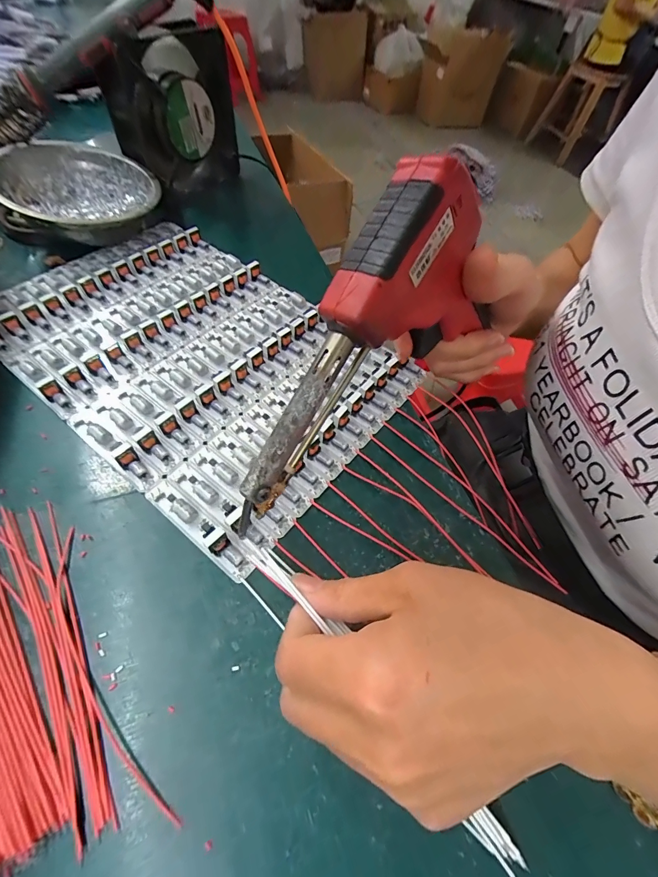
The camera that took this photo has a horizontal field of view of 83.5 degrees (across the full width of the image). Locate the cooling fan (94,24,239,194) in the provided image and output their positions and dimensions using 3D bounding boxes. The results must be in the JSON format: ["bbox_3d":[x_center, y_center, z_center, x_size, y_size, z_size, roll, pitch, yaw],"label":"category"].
[{"bbox_3d":[-0.149,-0.311,0.359,0.057,0.111,0.122,31,59,15],"label":"cooling fan"}]

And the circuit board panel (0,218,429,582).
[{"bbox_3d":[-0.101,-0.071,0.268,0.293,0.016,0.188,35,60,18],"label":"circuit board panel"}]

